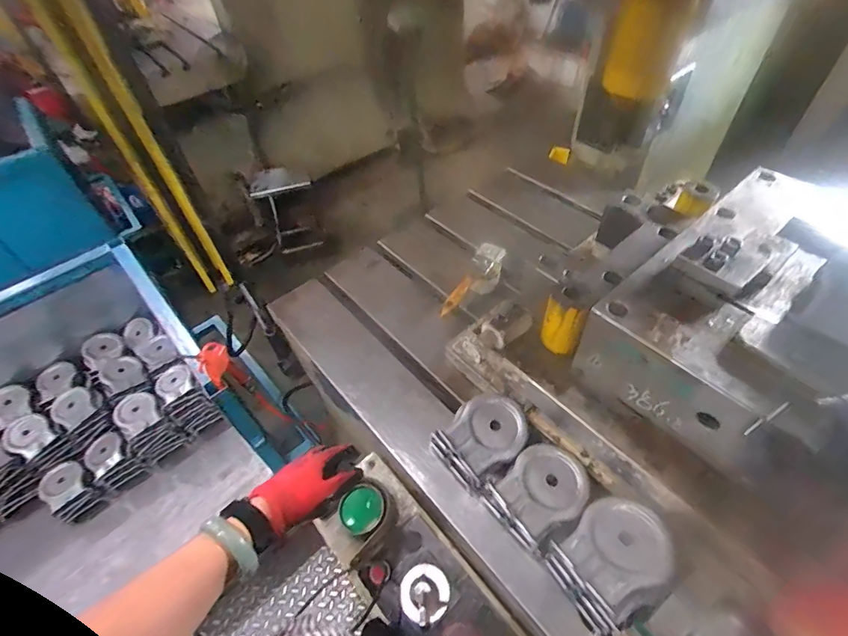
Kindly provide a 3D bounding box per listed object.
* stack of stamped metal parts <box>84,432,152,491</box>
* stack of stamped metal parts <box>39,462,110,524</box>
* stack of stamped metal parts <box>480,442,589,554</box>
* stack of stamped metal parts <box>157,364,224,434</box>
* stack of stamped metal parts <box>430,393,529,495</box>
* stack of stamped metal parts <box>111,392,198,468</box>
[{"bbox_3d":[-0.779,0.367,1.092,0.095,0.122,0.113,-37,57,-25],"label":"stack of stamped metal parts"},{"bbox_3d":[-0.860,0.430,1.060,0.131,0.087,0.100,29,57,25],"label":"stack of stamped metal parts"},{"bbox_3d":[0.158,0.237,0.586,0.122,0.056,0.101,-31,54,-21],"label":"stack of stamped metal parts"},{"bbox_3d":[-0.646,0.224,1.177,0.096,0.153,0.125,-36,56,-24],"label":"stack of stamped metal parts"},{"bbox_3d":[0.089,0.182,0.654,0.133,0.070,0.101,-34,55,-23],"label":"stack of stamped metal parts"},{"bbox_3d":[-0.720,0.283,1.130,0.109,0.146,0.125,-38,57,-26],"label":"stack of stamped metal parts"}]

